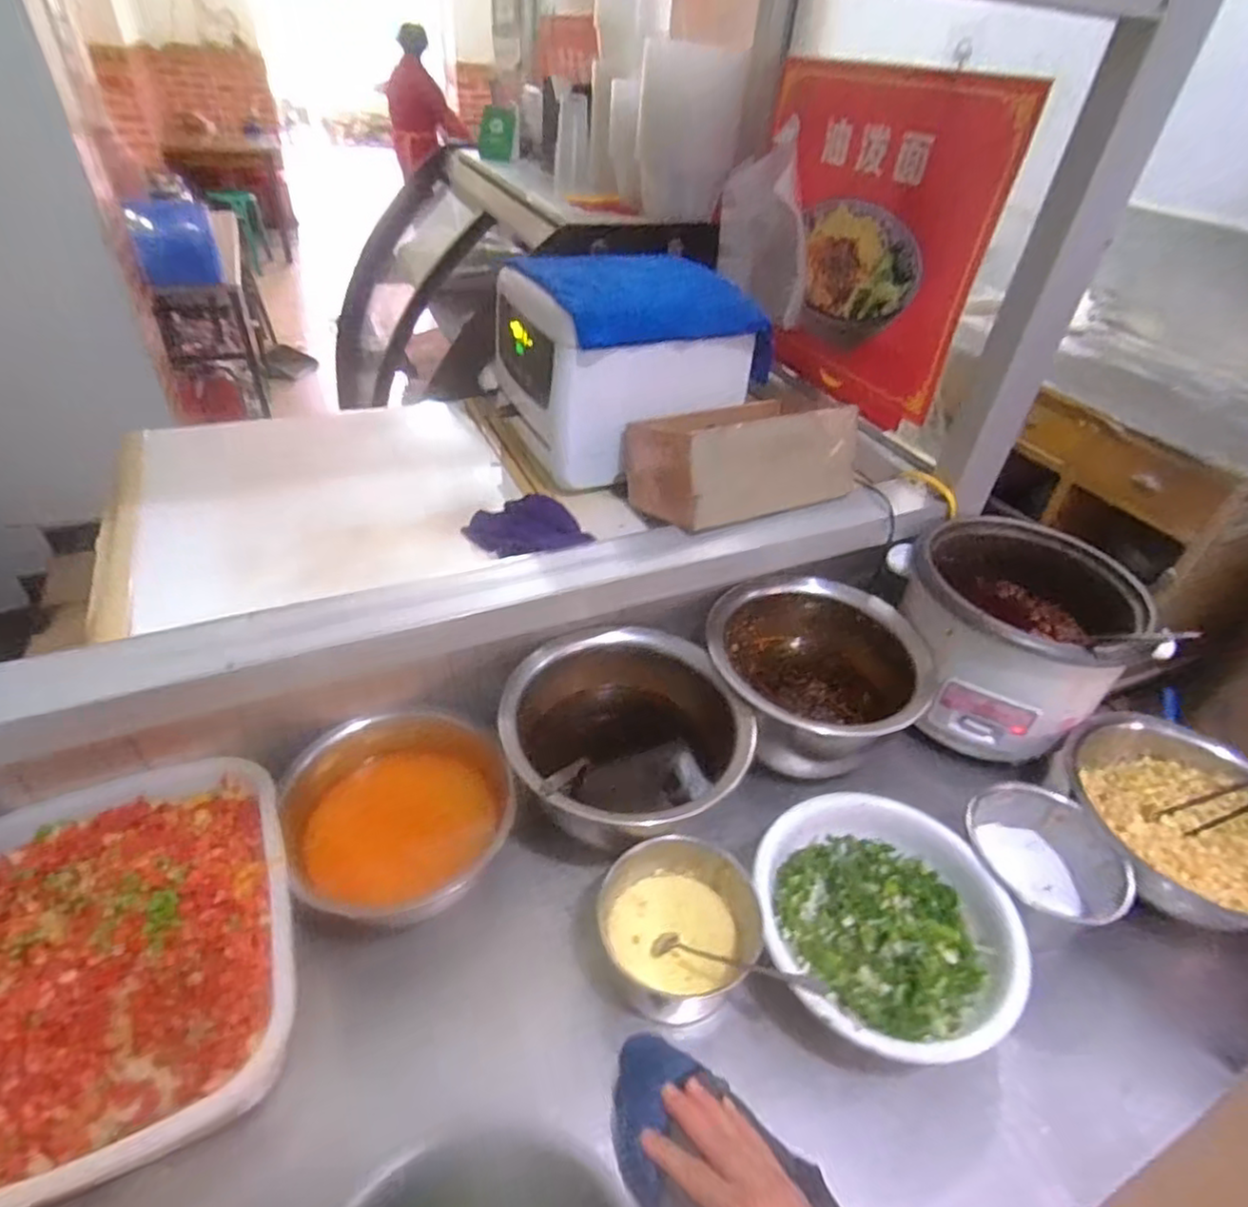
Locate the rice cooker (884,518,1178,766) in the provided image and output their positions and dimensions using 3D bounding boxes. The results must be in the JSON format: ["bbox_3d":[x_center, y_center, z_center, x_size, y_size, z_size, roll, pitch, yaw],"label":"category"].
[{"bbox_3d":[0.492,0.044,0.912,0.286,0.220,0.251,19,40,16],"label":"rice cooker"}]

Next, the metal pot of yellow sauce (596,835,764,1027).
[{"bbox_3d":[0.050,0.309,0.672,0.138,0.085,0.146,4,38,-3],"label":"metal pot of yellow sauce"}]

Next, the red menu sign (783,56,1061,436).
[{"bbox_3d":[0.344,-0.529,1.010,0.015,0.427,0.444,-17,45,-18],"label":"red menu sign"}]

